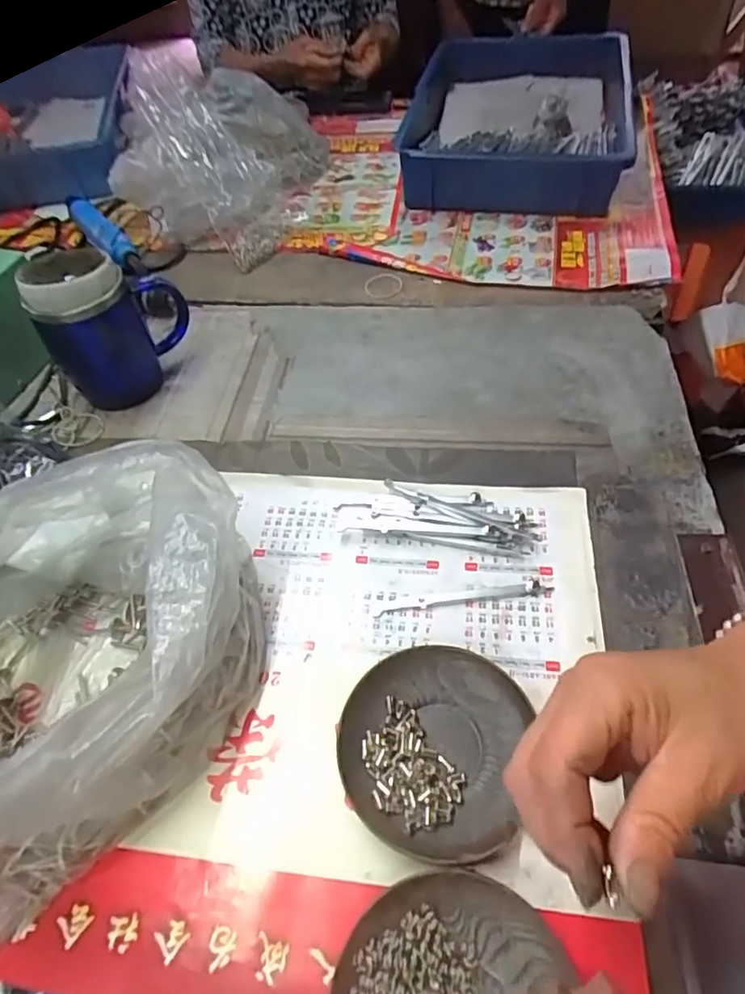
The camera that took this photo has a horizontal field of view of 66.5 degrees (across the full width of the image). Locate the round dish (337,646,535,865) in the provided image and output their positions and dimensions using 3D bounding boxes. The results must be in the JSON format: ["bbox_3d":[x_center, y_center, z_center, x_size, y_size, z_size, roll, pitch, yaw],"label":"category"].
[{"bbox_3d":[0.034,0.146,0.339,0.103,0.014,0.114,10,54,14],"label":"round dish"}]

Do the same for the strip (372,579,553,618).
[{"bbox_3d":[0.064,0.071,0.402,0.123,0.005,0.011,-8,51,0],"label":"strip"}]

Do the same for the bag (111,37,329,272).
[{"bbox_3d":[-0.211,-0.484,0.760,0.221,0.177,0.342,9,53,13],"label":"bag"}]

